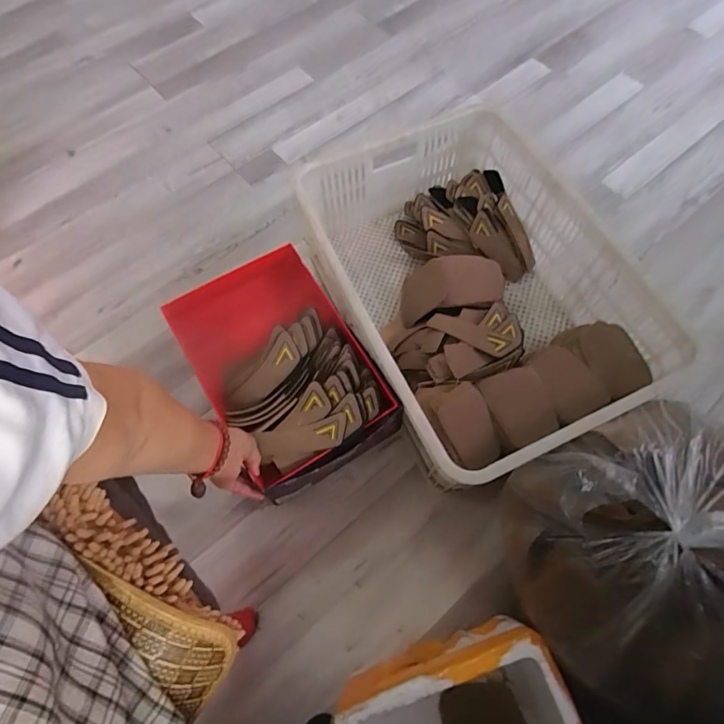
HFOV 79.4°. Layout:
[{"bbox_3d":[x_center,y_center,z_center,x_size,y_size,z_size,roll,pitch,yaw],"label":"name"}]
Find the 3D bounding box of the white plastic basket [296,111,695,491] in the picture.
[{"bbox_3d":[0.184,-0.151,0.772,0.436,0.215,0.652,-21,69,-6],"label":"white plastic basket"}]

